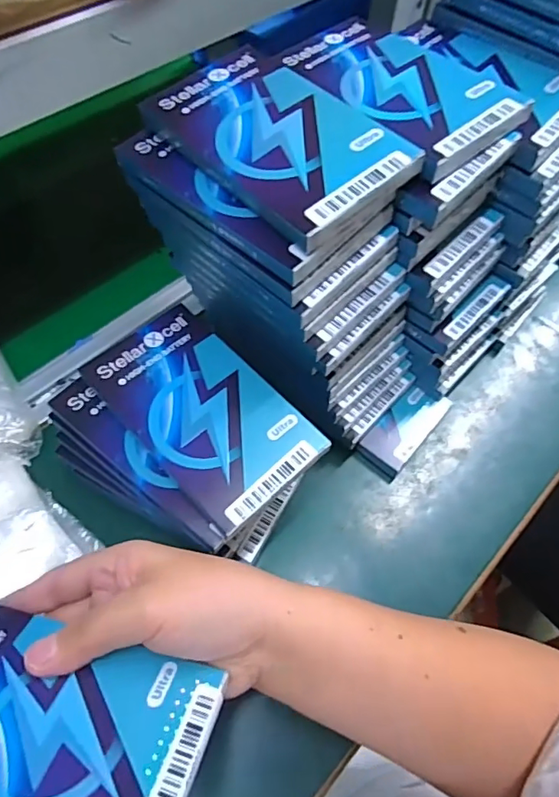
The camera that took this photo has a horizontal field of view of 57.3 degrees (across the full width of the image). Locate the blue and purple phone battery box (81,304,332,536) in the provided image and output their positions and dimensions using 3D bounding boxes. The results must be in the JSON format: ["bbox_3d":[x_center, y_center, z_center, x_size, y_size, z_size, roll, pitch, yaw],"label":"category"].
[{"bbox_3d":[-0.044,0.008,0.297,0.131,0.017,0.077,41,66,20],"label":"blue and purple phone battery box"}]

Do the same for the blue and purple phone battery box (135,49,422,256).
[{"bbox_3d":[-0.001,-0.133,0.264,0.081,0.018,0.132,-35,67,-13],"label":"blue and purple phone battery box"}]

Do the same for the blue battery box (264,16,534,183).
[{"bbox_3d":[0.063,-0.176,0.286,0.083,0.013,0.132,-35,67,-20],"label":"blue battery box"}]

